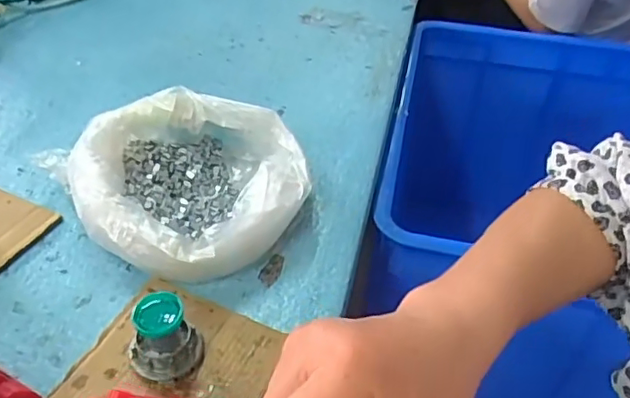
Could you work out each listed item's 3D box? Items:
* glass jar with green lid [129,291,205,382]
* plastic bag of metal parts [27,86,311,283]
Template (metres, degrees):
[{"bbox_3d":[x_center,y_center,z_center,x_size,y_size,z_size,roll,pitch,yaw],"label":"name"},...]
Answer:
[{"bbox_3d":[-0.099,0.091,0.376,0.047,0.047,0.042,-13,44,-17],"label":"glass jar with green lid"},{"bbox_3d":[-0.101,-0.018,0.481,0.189,0.070,0.189,-28,50,-30],"label":"plastic bag of metal parts"}]

